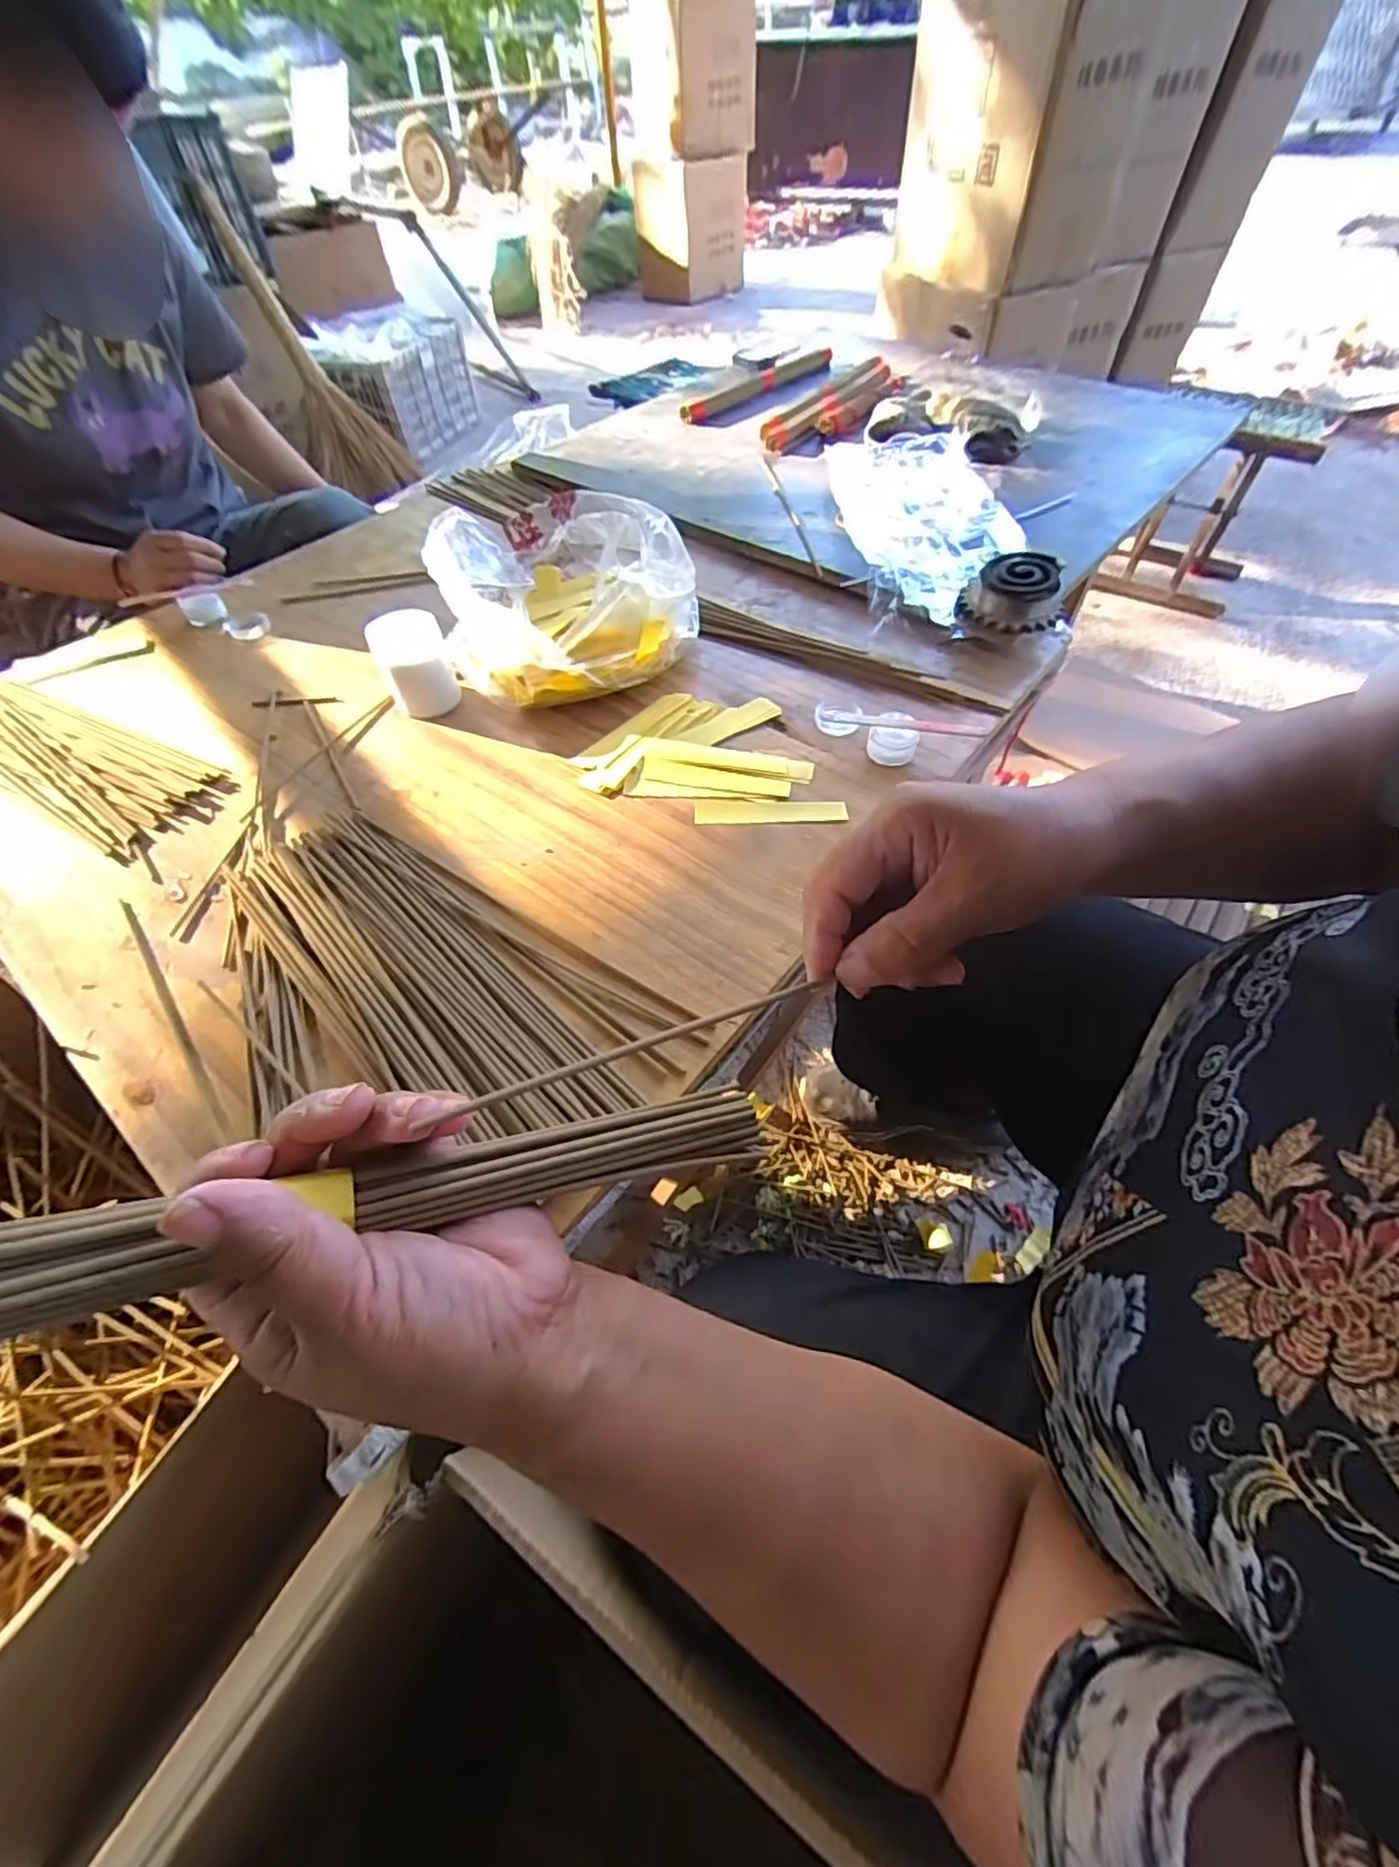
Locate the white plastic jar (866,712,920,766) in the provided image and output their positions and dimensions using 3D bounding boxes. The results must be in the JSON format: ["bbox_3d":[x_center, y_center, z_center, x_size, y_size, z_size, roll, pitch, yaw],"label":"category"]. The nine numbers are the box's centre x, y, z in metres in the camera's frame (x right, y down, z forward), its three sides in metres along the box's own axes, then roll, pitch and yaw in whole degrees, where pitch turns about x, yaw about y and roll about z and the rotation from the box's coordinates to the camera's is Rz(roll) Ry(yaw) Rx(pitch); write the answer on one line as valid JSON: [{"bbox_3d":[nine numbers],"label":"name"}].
[{"bbox_3d":[0.150,-0.153,0.504,0.036,0.021,0.037,-1,55,1],"label":"white plastic jar"}]

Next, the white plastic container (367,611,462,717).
[{"bbox_3d":[-0.238,-0.227,0.544,0.060,0.067,0.051,-19,56,-11],"label":"white plastic container"}]

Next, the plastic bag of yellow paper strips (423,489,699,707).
[{"bbox_3d":[-0.123,-0.308,0.581,0.205,0.086,0.233,-17,56,-10],"label":"plastic bag of yellow paper strips"}]

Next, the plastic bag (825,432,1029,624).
[{"bbox_3d":[0.237,-0.449,0.692,0.172,0.036,0.382,-2,55,0],"label":"plastic bag"}]

